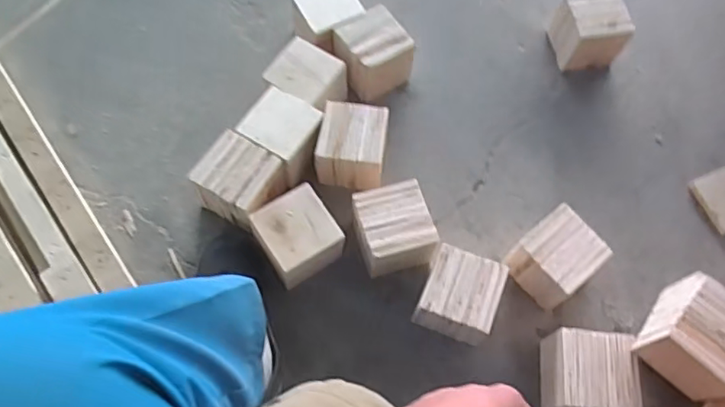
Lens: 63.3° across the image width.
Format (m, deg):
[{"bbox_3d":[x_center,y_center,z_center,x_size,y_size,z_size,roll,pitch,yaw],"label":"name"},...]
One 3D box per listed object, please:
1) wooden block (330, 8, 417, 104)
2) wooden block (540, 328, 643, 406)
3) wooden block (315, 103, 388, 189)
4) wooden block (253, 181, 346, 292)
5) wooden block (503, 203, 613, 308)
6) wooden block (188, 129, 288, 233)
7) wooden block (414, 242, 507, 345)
[{"bbox_3d":[0.016,-0.234,0.940,0.104,0.092,0.103,-32,68,-15],"label":"wooden block"},{"bbox_3d":[0.286,0.221,0.751,0.095,0.092,0.095,5,64,2],"label":"wooden block"},{"bbox_3d":[-0.012,-0.078,0.869,0.096,0.090,0.105,9,64,4],"label":"wooden block"},{"bbox_3d":[-0.086,0.053,0.805,0.099,0.091,0.106,-29,70,-14],"label":"wooden block"},{"bbox_3d":[0.265,0.077,0.807,0.101,0.085,0.091,-38,70,-17],"label":"wooden block"},{"bbox_3d":[-0.171,-0.023,0.845,0.112,0.093,0.101,27,68,10],"label":"wooden block"},{"bbox_3d":[0.128,0.126,0.781,0.094,0.085,0.097,20,67,7],"label":"wooden block"}]

